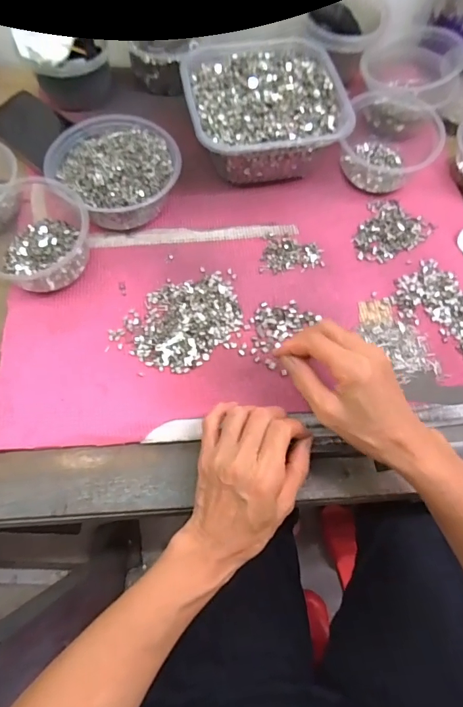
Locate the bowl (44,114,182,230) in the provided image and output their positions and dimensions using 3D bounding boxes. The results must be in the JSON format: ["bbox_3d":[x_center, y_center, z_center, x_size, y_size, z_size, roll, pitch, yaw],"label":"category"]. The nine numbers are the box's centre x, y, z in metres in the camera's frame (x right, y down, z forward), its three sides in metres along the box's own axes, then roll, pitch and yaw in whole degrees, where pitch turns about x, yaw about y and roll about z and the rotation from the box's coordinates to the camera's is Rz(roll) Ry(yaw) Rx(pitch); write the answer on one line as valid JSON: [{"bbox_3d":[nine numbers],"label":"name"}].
[{"bbox_3d":[-0.126,-0.201,0.473,0.140,0.060,0.125,39,71,13],"label":"bowl"}]

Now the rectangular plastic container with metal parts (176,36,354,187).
[{"bbox_3d":[0.035,-0.286,0.508,0.175,0.073,0.175,-10,68,-6],"label":"rectangular plastic container with metal parts"}]

